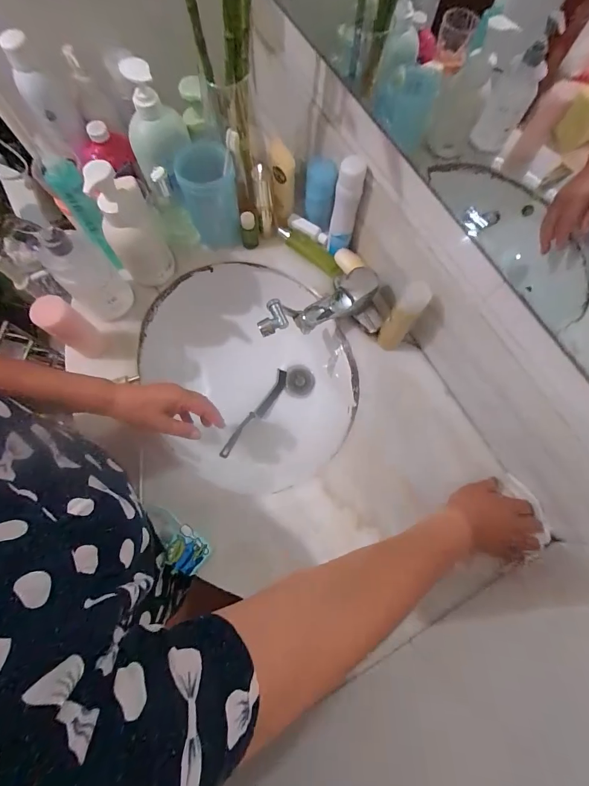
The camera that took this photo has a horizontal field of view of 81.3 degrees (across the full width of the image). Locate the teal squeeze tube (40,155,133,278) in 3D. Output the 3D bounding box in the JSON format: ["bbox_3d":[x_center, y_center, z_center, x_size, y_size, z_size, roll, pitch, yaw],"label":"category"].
[{"bbox_3d":[-0.305,-0.260,0.522,0.039,0.189,0.046,-42,78,-12],"label":"teal squeeze tube"}]

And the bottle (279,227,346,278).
[{"bbox_3d":[0.028,-0.248,0.600,0.134,0.020,0.027,37,77,10],"label":"bottle"}]

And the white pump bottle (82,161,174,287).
[{"bbox_3d":[-0.240,-0.238,0.508,0.074,0.173,0.054,-26,75,-8],"label":"white pump bottle"}]

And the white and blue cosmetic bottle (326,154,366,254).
[{"bbox_3d":[0.079,-0.281,0.531,0.037,0.148,0.033,13,74,3],"label":"white and blue cosmetic bottle"}]

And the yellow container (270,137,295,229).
[{"bbox_3d":[-0.019,-0.324,0.550,0.035,0.136,0.028,2,73,0],"label":"yellow container"}]

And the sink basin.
[{"bbox_3d":[-0.091,-0.041,0.653,0.346,0.170,0.382,-35,77,-10],"label":"sink basin"}]

